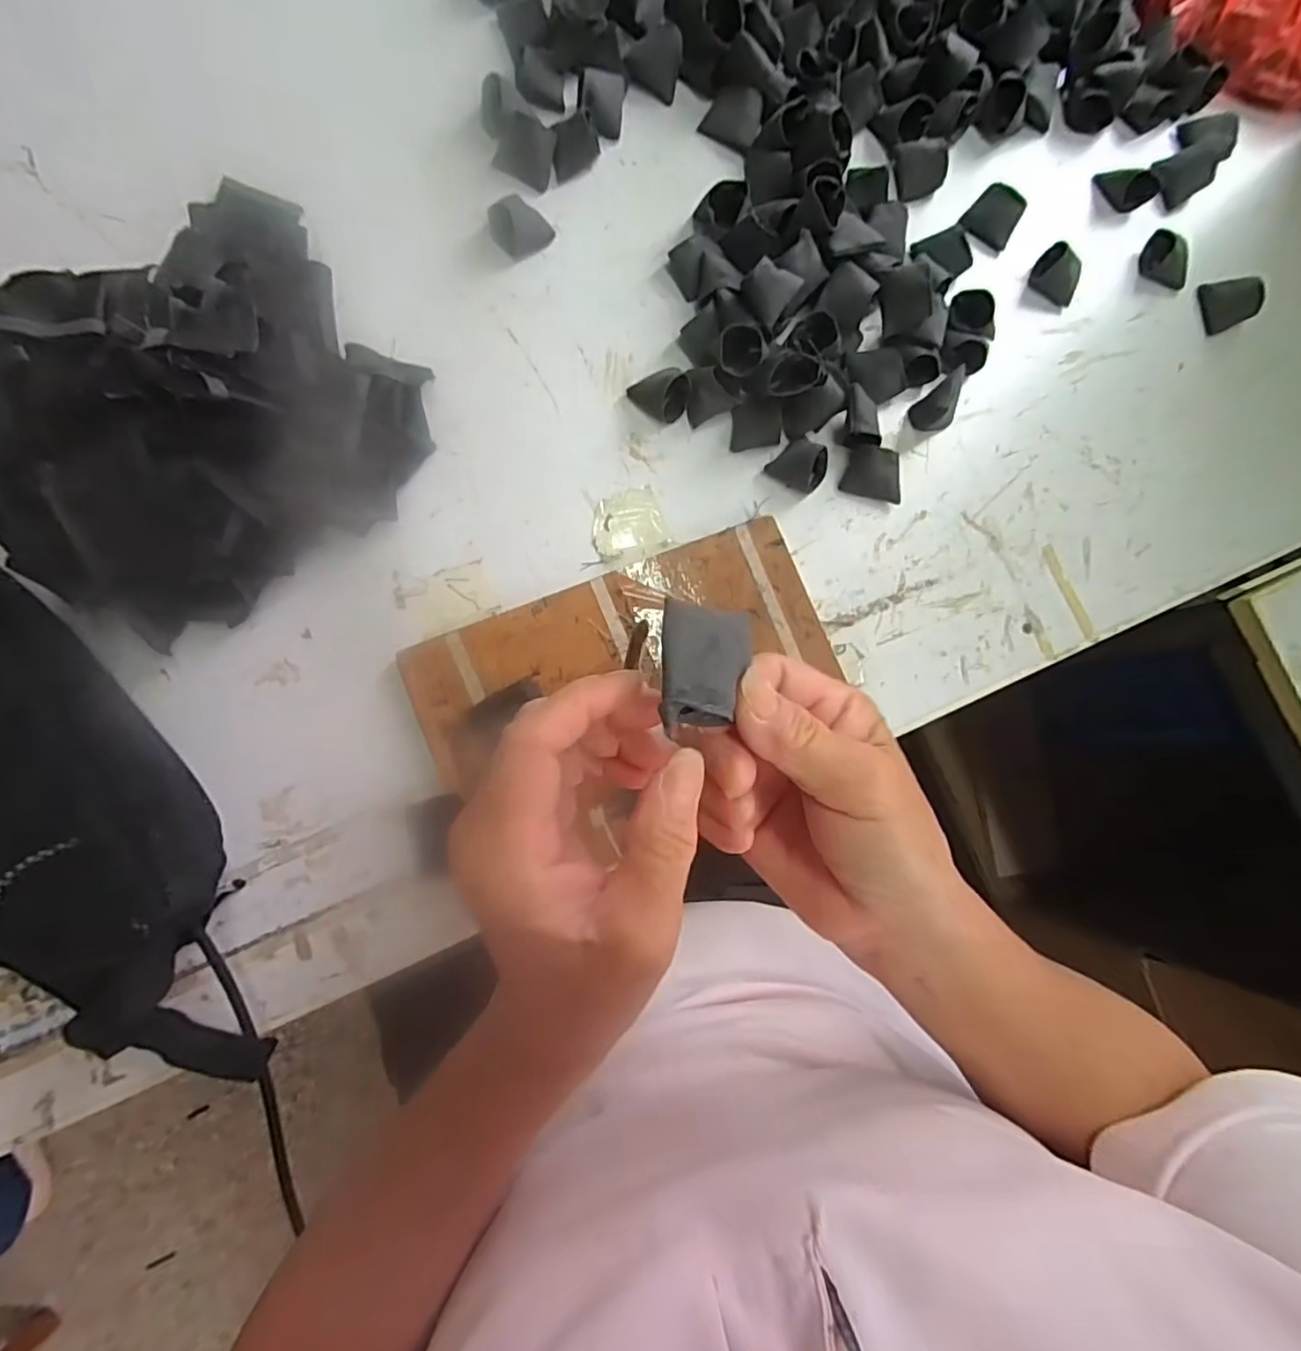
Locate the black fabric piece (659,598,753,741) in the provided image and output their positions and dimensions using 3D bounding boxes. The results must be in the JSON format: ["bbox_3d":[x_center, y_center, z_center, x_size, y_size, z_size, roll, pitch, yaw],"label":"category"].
[{"bbox_3d":[0.018,-0.003,0.181,0.035,0.004,0.036,3,84,-37],"label":"black fabric piece"}]

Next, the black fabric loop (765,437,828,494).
[{"bbox_3d":[0.109,-0.151,0.431,0.036,0.027,0.035,1,82,-6],"label":"black fabric loop"}]

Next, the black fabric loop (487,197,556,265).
[{"bbox_3d":[-0.096,-0.328,0.442,0.039,0.016,0.036,-41,88,-10],"label":"black fabric loop"}]

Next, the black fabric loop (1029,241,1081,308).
[{"bbox_3d":[0.326,-0.319,0.482,0.040,0.027,0.026,32,80,-1],"label":"black fabric loop"}]

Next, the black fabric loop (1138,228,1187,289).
[{"bbox_3d":[0.423,-0.338,0.495,0.044,0.026,0.028,41,80,1],"label":"black fabric loop"}]

